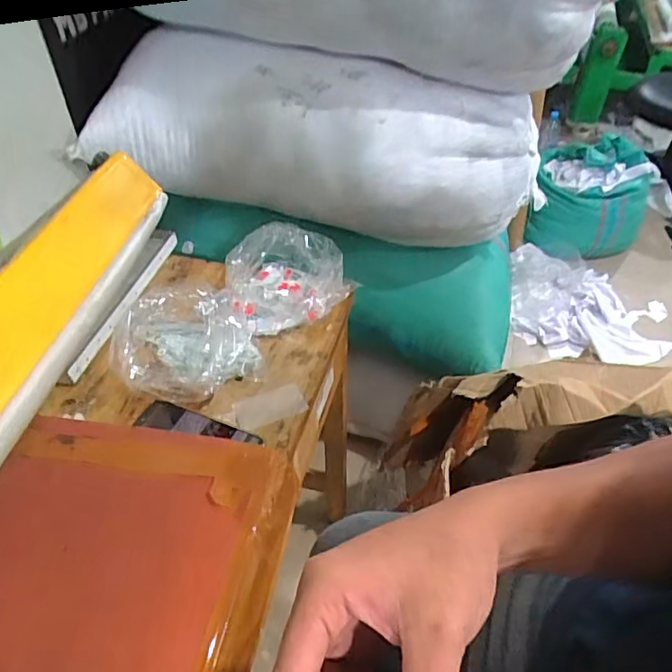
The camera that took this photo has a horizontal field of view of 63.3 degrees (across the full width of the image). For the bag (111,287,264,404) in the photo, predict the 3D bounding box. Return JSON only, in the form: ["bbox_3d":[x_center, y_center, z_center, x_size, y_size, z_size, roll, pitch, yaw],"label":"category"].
[{"bbox_3d":[-0.217,0.005,0.764,0.183,0.054,0.199,-23,49,-23],"label":"bag"}]

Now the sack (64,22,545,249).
[{"bbox_3d":[-0.055,-0.377,1.076,0.884,0.304,0.225,9,44,9],"label":"sack"}]

